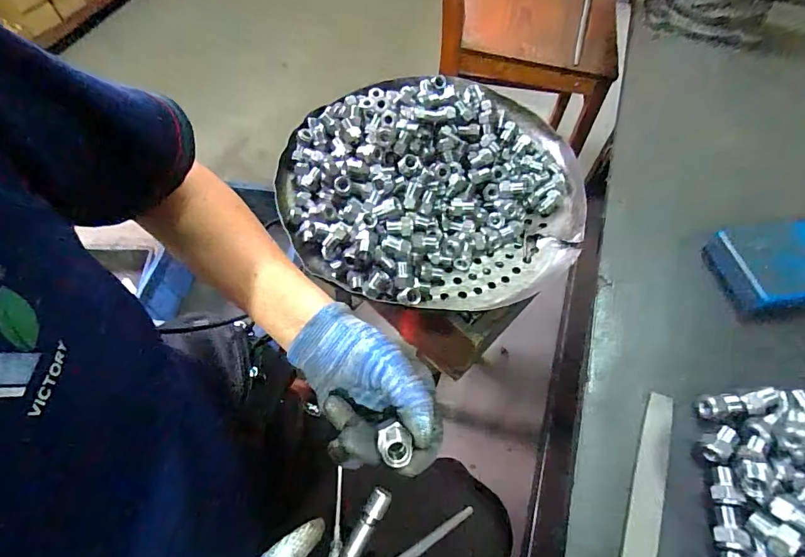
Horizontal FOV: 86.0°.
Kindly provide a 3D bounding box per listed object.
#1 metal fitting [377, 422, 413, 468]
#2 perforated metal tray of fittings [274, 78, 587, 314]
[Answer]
[{"bbox_3d":[-0.006,0.102,0.266,0.017,0.008,0.024,-26,61,-14],"label":"metal fitting"},{"bbox_3d":[0.038,-0.127,0.545,0.382,0.088,0.354,0,59,-2],"label":"perforated metal tray of fittings"}]

